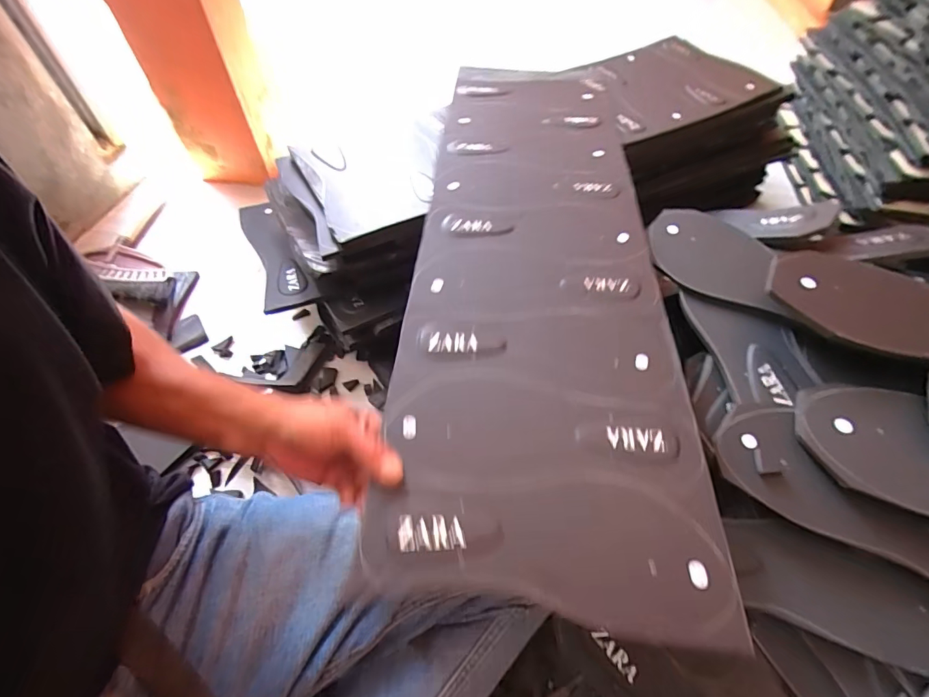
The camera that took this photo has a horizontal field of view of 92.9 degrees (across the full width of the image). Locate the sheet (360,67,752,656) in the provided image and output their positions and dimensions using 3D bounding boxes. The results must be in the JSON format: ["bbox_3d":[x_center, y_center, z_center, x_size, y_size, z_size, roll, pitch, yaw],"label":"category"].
[{"bbox_3d":[0.076,-0.130,0.505,0.251,0.015,0.764,3,54,2],"label":"sheet"}]

